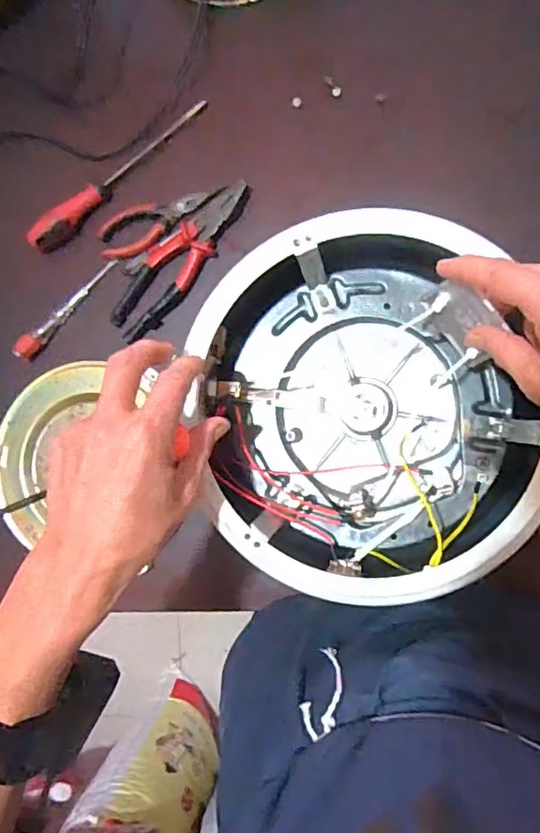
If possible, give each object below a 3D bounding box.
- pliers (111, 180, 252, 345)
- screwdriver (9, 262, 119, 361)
[{"bbox_3d":[-0.101,-0.176,0.634,0.059,0.019,0.203,37,94,8],"label":"pliers"},{"bbox_3d":[-0.236,-0.127,0.661,0.153,0.022,0.023,-45,83,5],"label":"screwdriver"}]

